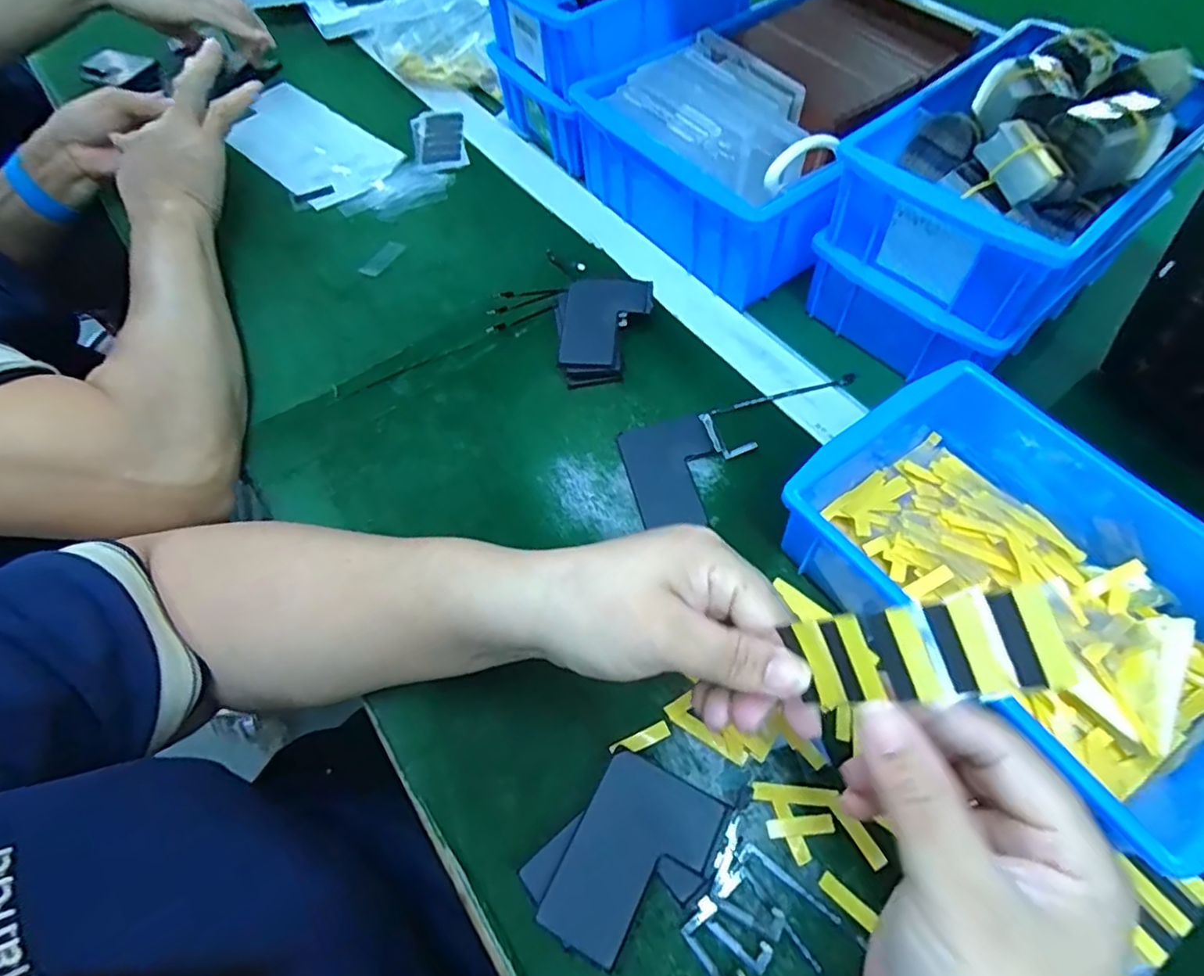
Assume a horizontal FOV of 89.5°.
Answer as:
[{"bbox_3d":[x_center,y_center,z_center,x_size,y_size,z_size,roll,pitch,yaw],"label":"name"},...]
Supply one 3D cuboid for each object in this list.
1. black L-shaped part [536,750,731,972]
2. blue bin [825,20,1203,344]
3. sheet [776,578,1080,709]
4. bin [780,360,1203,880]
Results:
[{"bbox_3d":[0.014,0.159,0.258,0.055,0.004,0.074,23,64,16],"label":"black L-shaped part"},{"bbox_3d":[0.240,-0.182,0.351,0.176,0.078,0.136,-37,64,-17],"label":"blue bin"},{"bbox_3d":[0.098,0.050,0.188,0.007,0.080,0.030,-17,85,-50],"label":"sheet"},{"bbox_3d":[0.202,0.043,0.290,0.143,0.068,0.200,-32,63,-15],"label":"bin"}]

